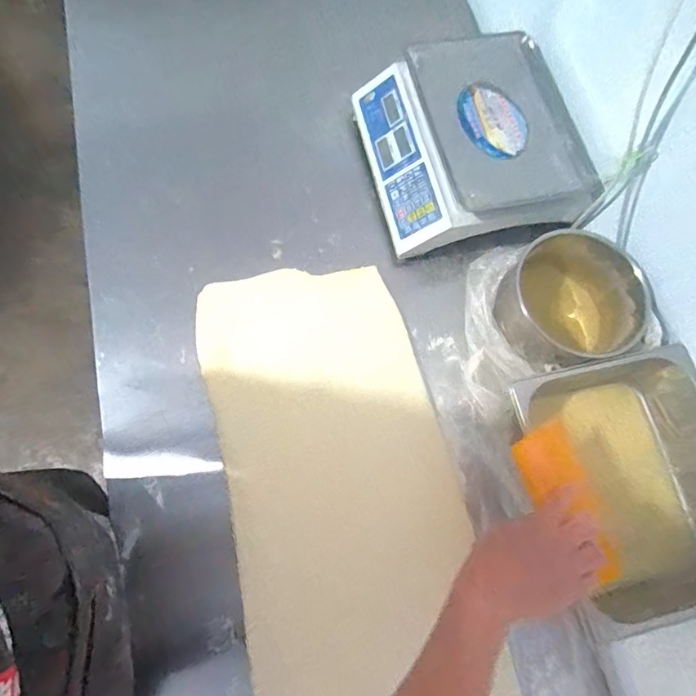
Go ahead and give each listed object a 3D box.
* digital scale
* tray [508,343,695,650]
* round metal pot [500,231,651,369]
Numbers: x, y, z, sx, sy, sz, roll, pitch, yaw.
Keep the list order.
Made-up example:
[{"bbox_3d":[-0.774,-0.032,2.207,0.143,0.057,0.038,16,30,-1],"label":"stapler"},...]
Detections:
[{"bbox_3d":[0.199,-0.338,0.788,0.319,0.106,0.344,-13,74,-6],"label":"digital scale"},{"bbox_3d":[0.382,0.180,0.636,0.251,0.097,0.313,-14,74,-6],"label":"tray"},{"bbox_3d":[0.330,-0.065,0.710,0.178,0.128,0.187,2,72,-5],"label":"round metal pot"}]

